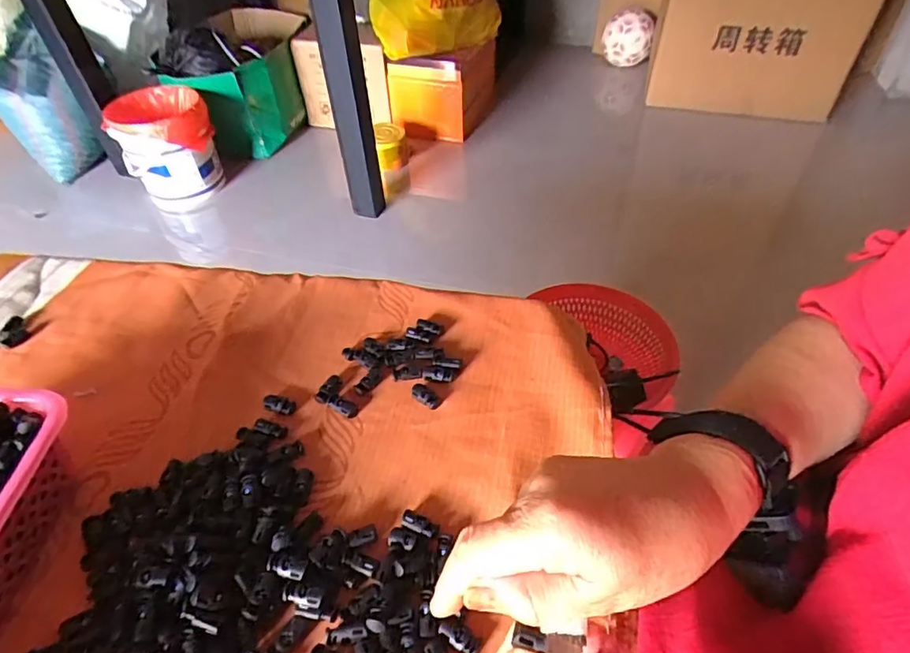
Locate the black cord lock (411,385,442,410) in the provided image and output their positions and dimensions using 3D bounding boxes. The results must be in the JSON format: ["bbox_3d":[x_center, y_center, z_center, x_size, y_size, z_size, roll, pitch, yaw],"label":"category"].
[{"bbox_3d":[-0.025,0.061,0.457,0.029,0.008,0.014,31,54,29],"label":"black cord lock"}]

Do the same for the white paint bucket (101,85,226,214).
[{"bbox_3d":[-0.840,-0.532,1.548,0.254,0.270,0.296,-25,50,-19],"label":"white paint bucket"}]

